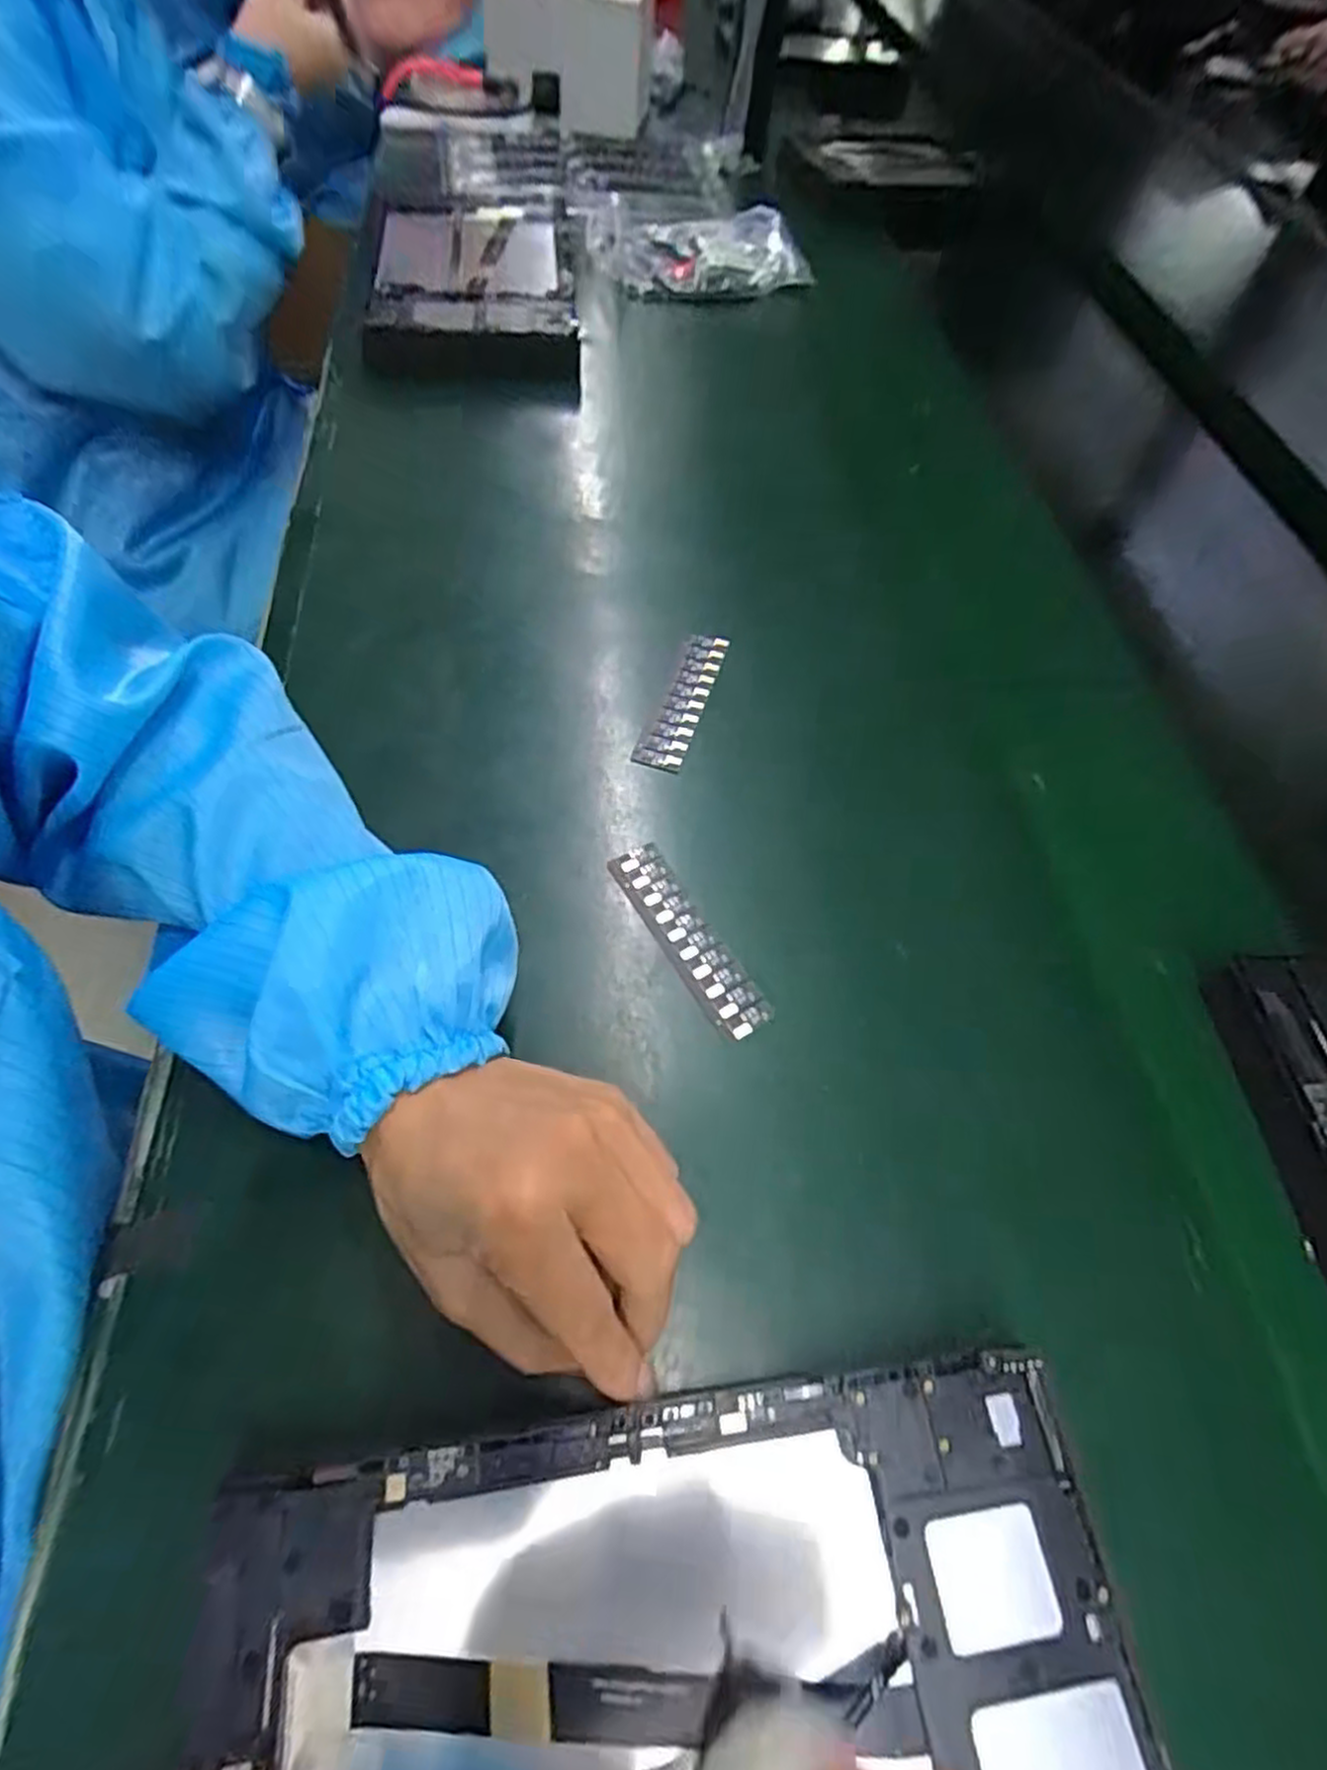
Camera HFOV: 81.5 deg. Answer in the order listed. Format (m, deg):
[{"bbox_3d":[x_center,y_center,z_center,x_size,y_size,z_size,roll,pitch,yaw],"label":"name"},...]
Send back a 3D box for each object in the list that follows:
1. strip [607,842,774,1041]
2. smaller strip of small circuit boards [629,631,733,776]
[{"bbox_3d":[0.011,0.022,0.329,0.023,0.007,0.095,-29,64,-17],"label":"strip"},{"bbox_3d":[0.011,-0.096,0.400,0.023,0.006,0.094,16,60,8],"label":"smaller strip of small circuit boards"}]

